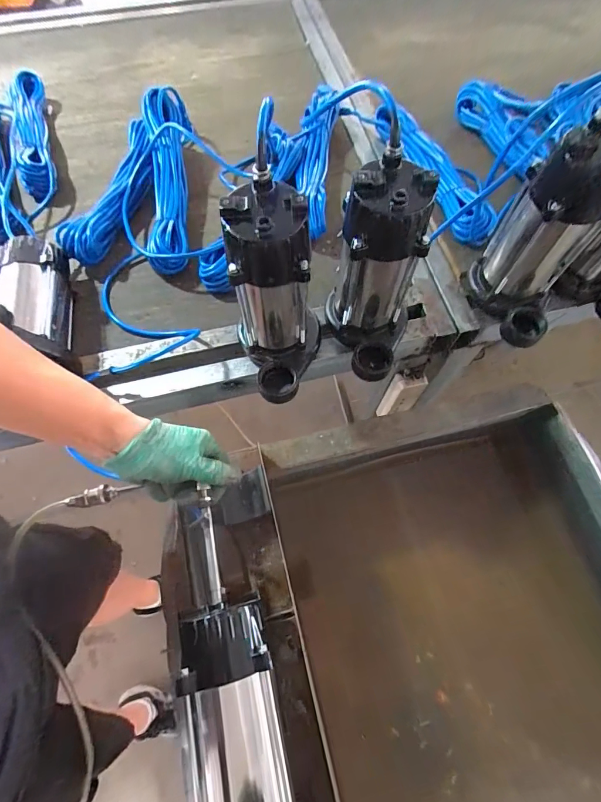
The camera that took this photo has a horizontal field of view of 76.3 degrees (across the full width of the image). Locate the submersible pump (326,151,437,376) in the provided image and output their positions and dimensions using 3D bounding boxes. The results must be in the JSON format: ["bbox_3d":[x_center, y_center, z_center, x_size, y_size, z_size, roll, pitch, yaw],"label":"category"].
[{"bbox_3d":[0.089,-0.141,0.477,0.115,0.238,0.130,17,68,7],"label":"submersible pump"}]

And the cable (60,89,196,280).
[{"bbox_3d":[-0.293,-0.390,0.669,0.201,0.083,0.360,-1,67,-1],"label":"cable"}]

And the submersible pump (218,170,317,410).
[{"bbox_3d":[-0.025,-0.111,0.466,0.108,0.245,0.142,-11,67,-5],"label":"submersible pump"}]

